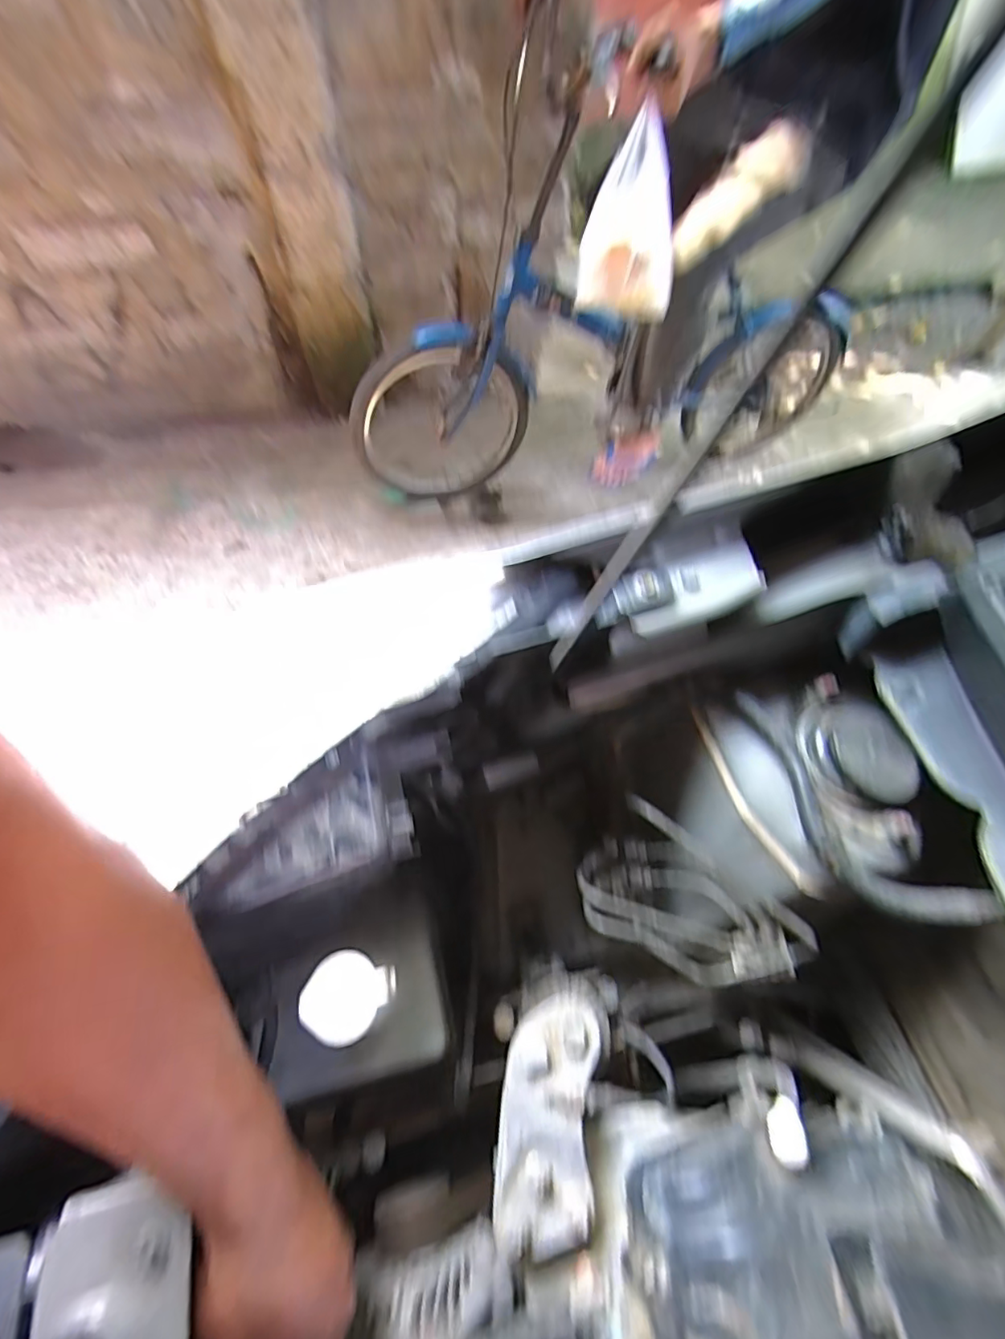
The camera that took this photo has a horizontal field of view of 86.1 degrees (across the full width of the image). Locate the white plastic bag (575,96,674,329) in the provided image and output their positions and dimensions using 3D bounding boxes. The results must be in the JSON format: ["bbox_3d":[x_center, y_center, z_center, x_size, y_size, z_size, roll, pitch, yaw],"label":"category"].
[{"bbox_3d":[0.219,-0.725,0.894,0.166,0.270,0.092,9,60,3],"label":"white plastic bag"}]

